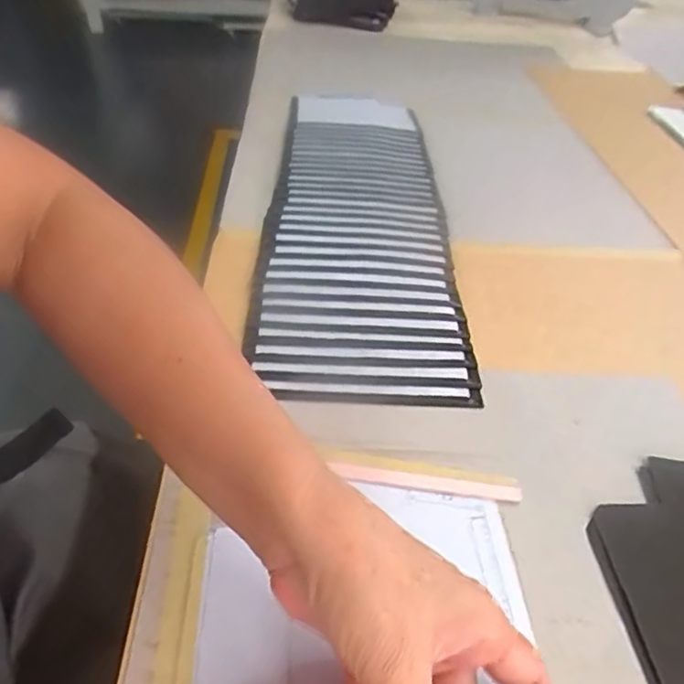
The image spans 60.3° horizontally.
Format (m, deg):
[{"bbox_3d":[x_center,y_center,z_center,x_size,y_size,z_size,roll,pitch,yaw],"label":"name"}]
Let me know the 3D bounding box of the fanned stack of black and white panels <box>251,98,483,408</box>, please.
[{"bbox_3d":[0.018,-0.148,0.611,0.165,0.023,0.553,2,42,-2],"label":"fanned stack of black and white panels"}]

